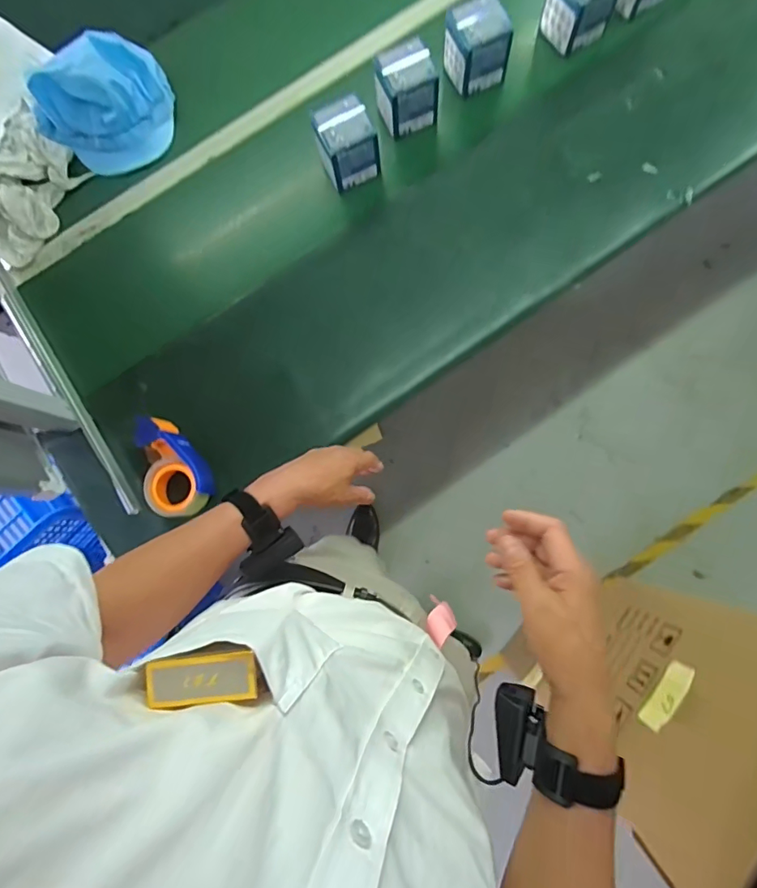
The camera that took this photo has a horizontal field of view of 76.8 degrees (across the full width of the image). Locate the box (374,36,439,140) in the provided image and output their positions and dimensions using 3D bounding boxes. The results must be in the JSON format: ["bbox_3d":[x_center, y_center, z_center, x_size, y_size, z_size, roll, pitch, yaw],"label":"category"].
[{"bbox_3d":[0.045,-0.601,0.816,0.094,0.100,0.101,-19,80,1],"label":"box"}]

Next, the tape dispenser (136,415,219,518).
[{"bbox_3d":[-0.321,0.037,0.728,0.091,0.069,0.155,-40,81,-3],"label":"tape dispenser"}]

